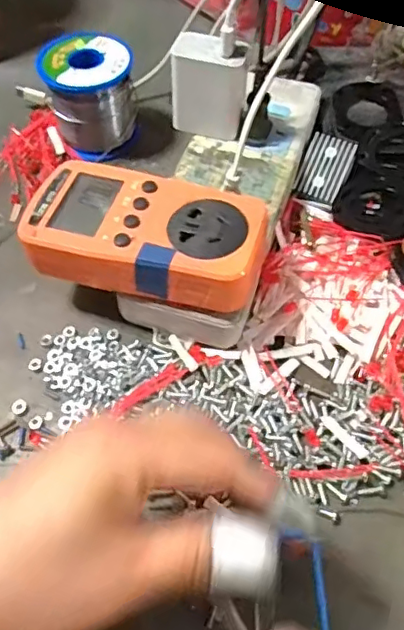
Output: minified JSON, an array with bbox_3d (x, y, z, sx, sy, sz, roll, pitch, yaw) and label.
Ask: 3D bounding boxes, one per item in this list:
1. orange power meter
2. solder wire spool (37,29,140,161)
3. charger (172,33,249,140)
[{"bbox_3d":[-0.030,-0.045,0.309,0.125,0.029,0.066,13,58,9],"label":"orange power meter"},{"bbox_3d":[-0.080,-0.161,0.415,0.060,0.069,0.062,-1,58,1],"label":"solder wire spool"},{"bbox_3d":[0.006,-0.145,0.366,0.049,0.059,0.025,20,61,13],"label":"charger"}]

